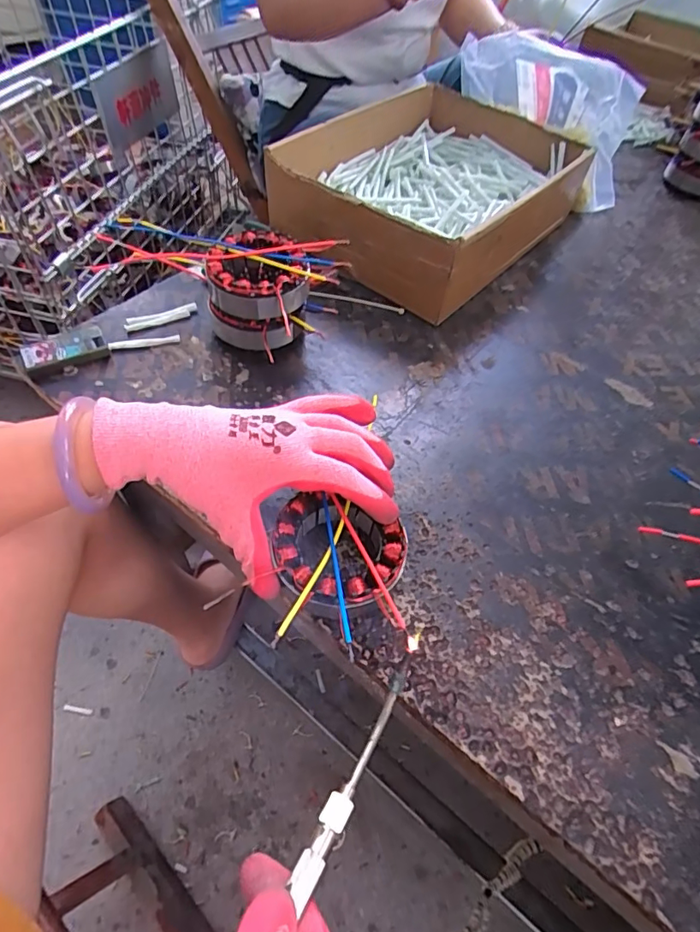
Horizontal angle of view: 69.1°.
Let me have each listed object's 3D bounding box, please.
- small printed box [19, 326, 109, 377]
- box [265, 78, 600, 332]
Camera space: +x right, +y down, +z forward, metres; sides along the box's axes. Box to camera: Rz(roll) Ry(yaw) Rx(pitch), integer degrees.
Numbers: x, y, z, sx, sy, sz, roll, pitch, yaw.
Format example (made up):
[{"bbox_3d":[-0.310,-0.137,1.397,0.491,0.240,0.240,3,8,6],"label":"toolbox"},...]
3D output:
[{"bbox_3d":[-0.251,-0.102,0.448,0.069,0.015,0.035,-29,61,-24],"label":"small printed box"},{"bbox_3d":[0.105,-0.324,0.595,0.245,0.094,0.349,34,58,19],"label":"box"}]

